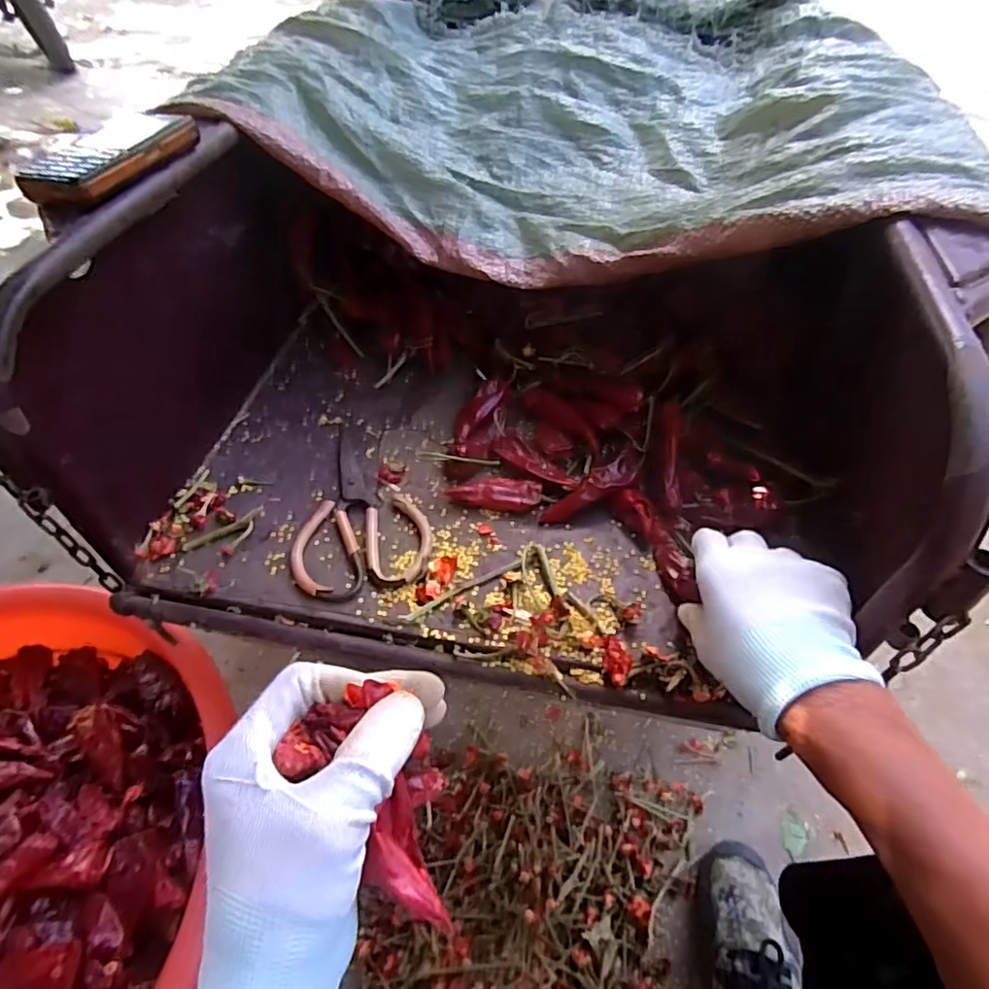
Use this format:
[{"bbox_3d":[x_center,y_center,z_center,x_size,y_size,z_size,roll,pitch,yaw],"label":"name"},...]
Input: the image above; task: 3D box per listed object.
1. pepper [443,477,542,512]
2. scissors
[{"bbox_3d":[-0.001,0.000,0.511,0.082,0.016,0.026,4,53,3],"label":"pepper"},{"bbox_3d":[-0.119,0.010,0.510,0.108,0.015,0.173,-12,54,-8],"label":"scissors"}]

